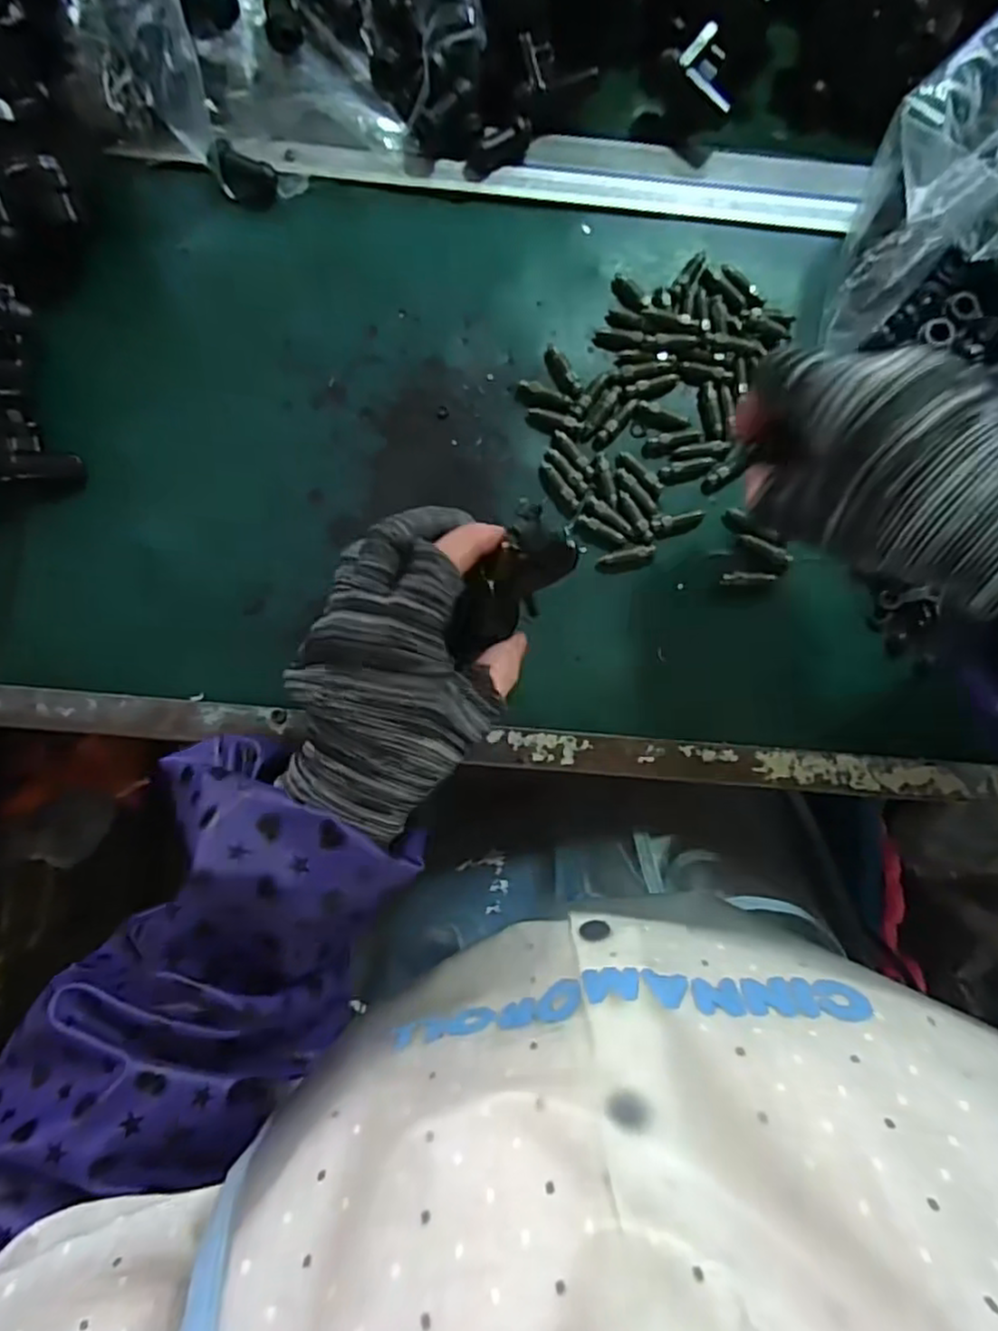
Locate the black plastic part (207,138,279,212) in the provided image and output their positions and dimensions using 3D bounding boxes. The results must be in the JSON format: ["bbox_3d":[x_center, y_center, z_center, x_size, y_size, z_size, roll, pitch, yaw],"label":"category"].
[{"bbox_3d":[-0.125,-0.241,0.340,0.028,0.022,0.017,20,88,0],"label":"black plastic part"}]

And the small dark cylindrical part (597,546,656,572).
[{"bbox_3d":[0.064,-0.053,0.347,0.028,0.007,0.010,-8,88,-1],"label":"small dark cylindrical part"}]

